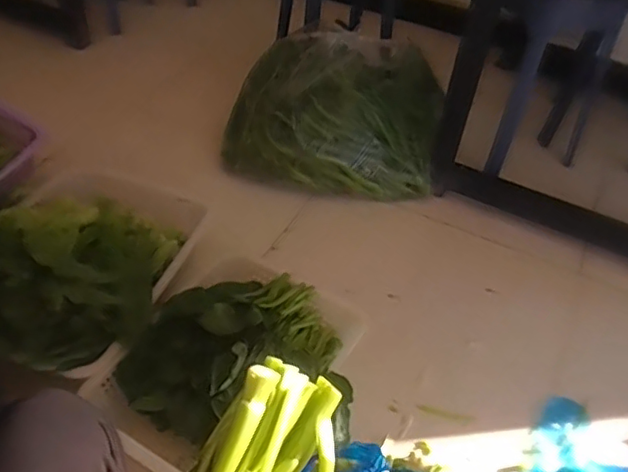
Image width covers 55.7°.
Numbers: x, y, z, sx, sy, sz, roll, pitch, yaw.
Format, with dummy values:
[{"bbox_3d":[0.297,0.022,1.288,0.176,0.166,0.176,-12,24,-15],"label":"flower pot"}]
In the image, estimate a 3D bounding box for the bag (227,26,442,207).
[{"bbox_3d":[0.049,-0.282,1.374,0.489,0.283,0.294,4,45,-3],"label":"bag"}]

